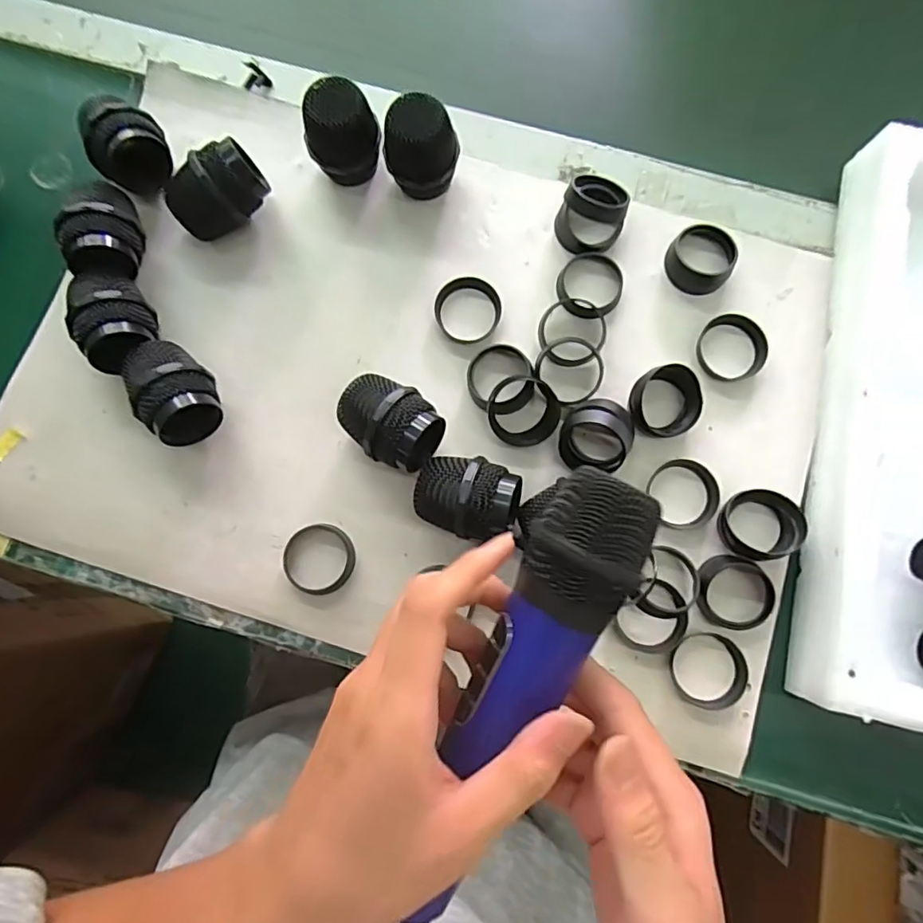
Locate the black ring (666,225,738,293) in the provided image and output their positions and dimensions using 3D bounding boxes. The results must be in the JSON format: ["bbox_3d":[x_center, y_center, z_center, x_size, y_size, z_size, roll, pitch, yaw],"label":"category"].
[{"bbox_3d":[0.160,-0.135,0.382,0.043,0.018,0.041,0,79,-1],"label":"black ring"}]

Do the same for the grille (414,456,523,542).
[{"bbox_3d":[0.003,0.023,0.343,0.058,0.046,0.044,12,79,1],"label":"grille"}]

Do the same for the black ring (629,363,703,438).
[{"bbox_3d":[0.129,-0.037,0.362,0.046,0.023,0.041,-17,80,-4],"label":"black ring"}]

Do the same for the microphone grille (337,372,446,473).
[{"bbox_3d":[-0.044,-0.024,0.351,0.063,0.047,0.045,42,81,7],"label":"microphone grille"}]

